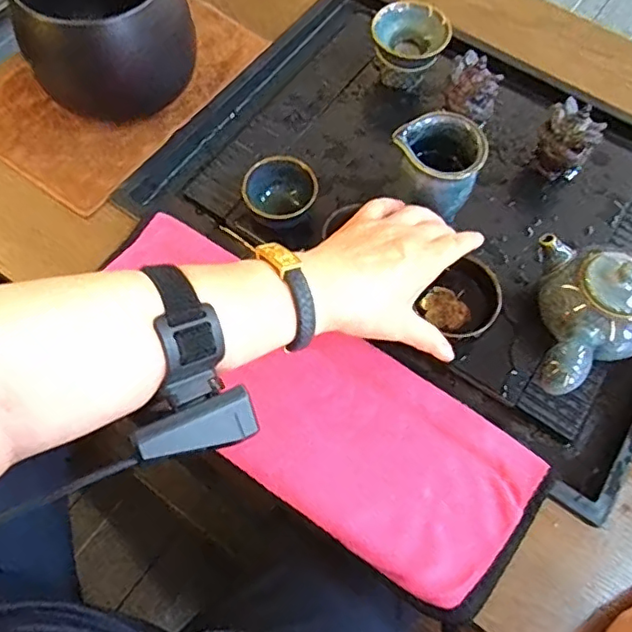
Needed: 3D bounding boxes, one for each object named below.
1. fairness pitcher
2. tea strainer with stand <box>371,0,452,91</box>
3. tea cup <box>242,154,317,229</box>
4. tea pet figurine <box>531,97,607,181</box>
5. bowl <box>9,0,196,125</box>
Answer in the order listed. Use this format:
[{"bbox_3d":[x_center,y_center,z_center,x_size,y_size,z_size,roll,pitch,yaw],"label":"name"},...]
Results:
[{"bbox_3d":[0.101,-0.122,0.500,0.071,0.090,0.064,19,68,7],"label":"fairness pitcher"},{"bbox_3d":[0.092,-0.272,0.570,0.071,0.062,0.065,6,67,1],"label":"tea strainer with stand"},{"bbox_3d":[-0.031,-0.108,0.509,0.061,0.051,0.055,6,67,1],"label":"tea cup"},{"bbox_3d":[0.226,-0.156,0.525,0.047,0.072,0.038,34,71,12],"label":"tea pet figurine"},{"bbox_3d":[-0.189,-0.257,0.513,0.133,0.116,0.132,0,67,-1],"label":"bowl"}]

